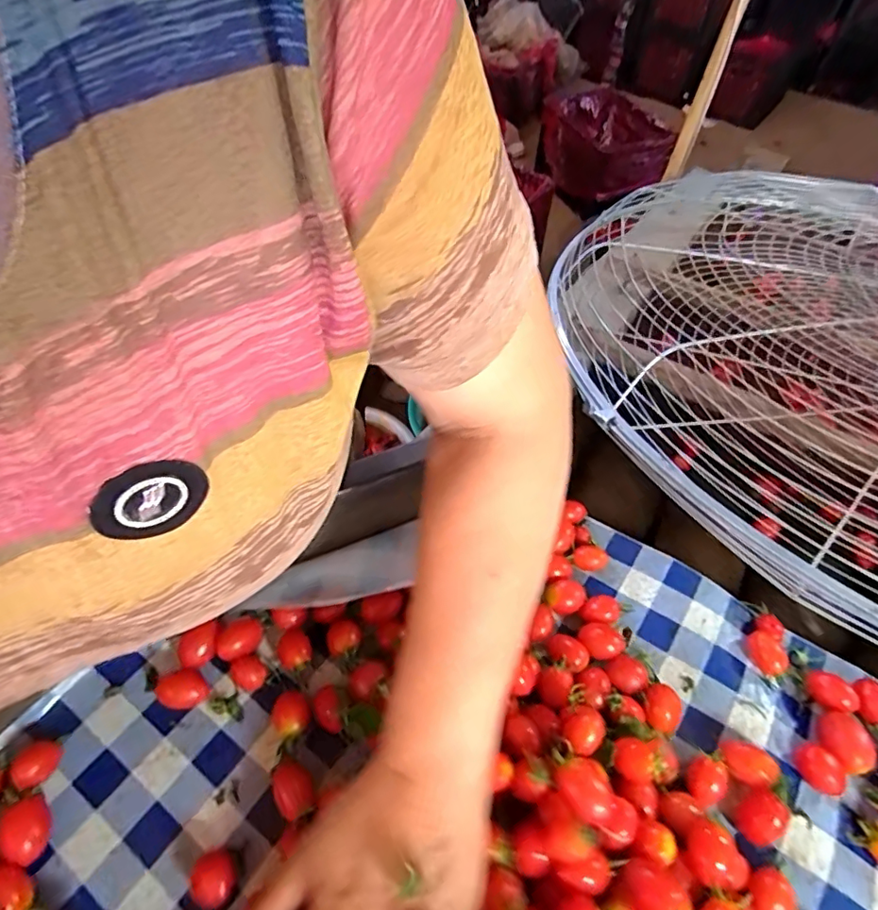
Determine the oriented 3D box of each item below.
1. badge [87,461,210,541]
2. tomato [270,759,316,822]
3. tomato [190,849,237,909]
[{"bbox_3d":[-0.099,0.016,0.186,0.037,0.027,0.004,-27,35,-13],"label":"badge"},{"bbox_3d":[-0.087,0.201,0.324,0.021,0.019,0.031,-29,60,-19],"label":"tomato"},{"bbox_3d":[-0.123,0.233,0.297,0.022,0.020,0.025,-31,61,-21],"label":"tomato"}]

